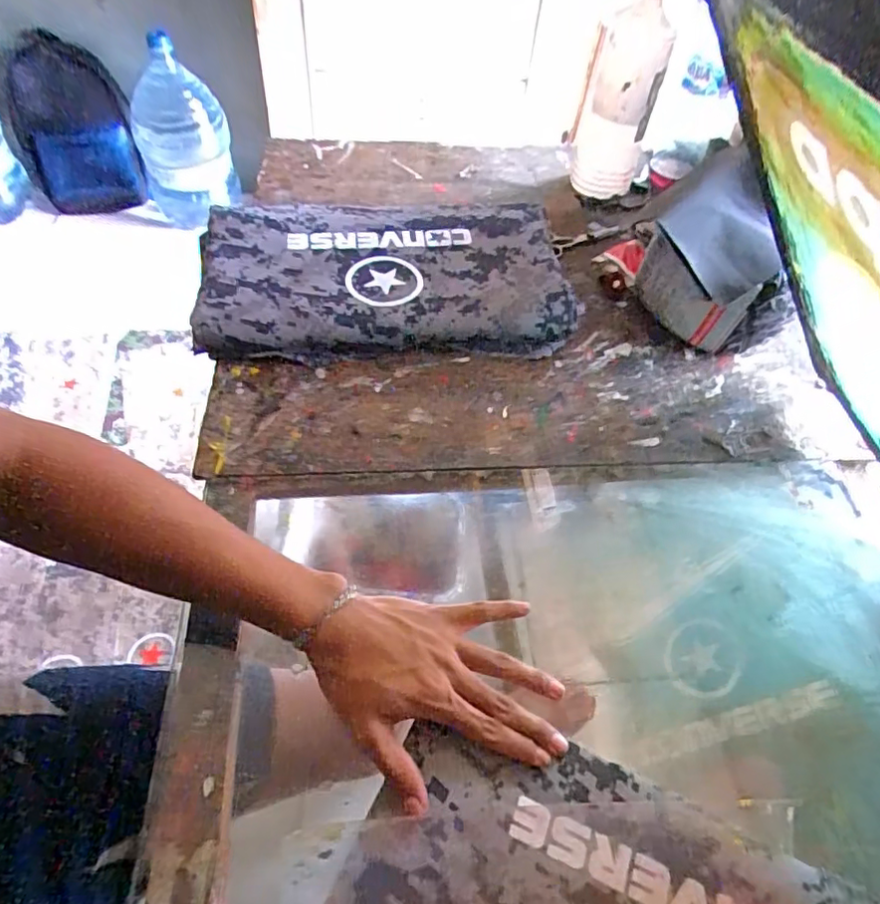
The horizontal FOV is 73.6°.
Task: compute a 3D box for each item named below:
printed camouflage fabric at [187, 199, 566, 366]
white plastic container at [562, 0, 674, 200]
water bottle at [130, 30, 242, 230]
[{"bbox_3d":[-0.058,-0.185,0.631,0.366,0.067,0.197,-2,53,-7],"label":"printed camouflage fabric"},{"bbox_3d":[0.216,-0.429,0.730,0.096,0.226,0.069,18,54,8],"label":"white plastic container"},{"bbox_3d":[-0.698,-0.845,1.608,0.242,0.450,0.216,-14,56,-15],"label":"water bottle"}]

